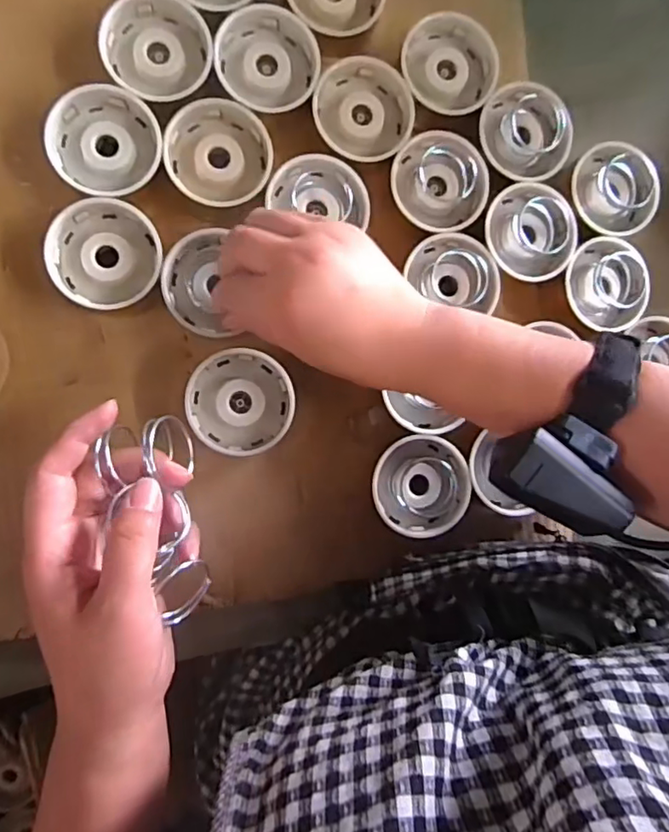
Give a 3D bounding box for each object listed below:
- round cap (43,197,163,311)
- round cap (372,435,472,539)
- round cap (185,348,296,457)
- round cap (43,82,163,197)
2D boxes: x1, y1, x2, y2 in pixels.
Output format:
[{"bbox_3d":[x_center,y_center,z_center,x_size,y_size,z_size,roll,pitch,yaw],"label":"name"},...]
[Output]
[{"bbox_3d":[-0.144,-0.101,0.371,0.067,0.027,0.064,0,92,-7],"label":"round cap"},{"bbox_3d":[0.058,0.047,0.407,0.065,0.036,0.066,0,90,-9],"label":"round cap"},{"bbox_3d":[-0.061,-0.010,0.385,0.069,0.027,0.066,0,92,-7],"label":"round cap"},{"bbox_3d":[-0.143,-0.169,0.368,0.065,0.032,0.065,0,90,-9],"label":"round cap"}]

